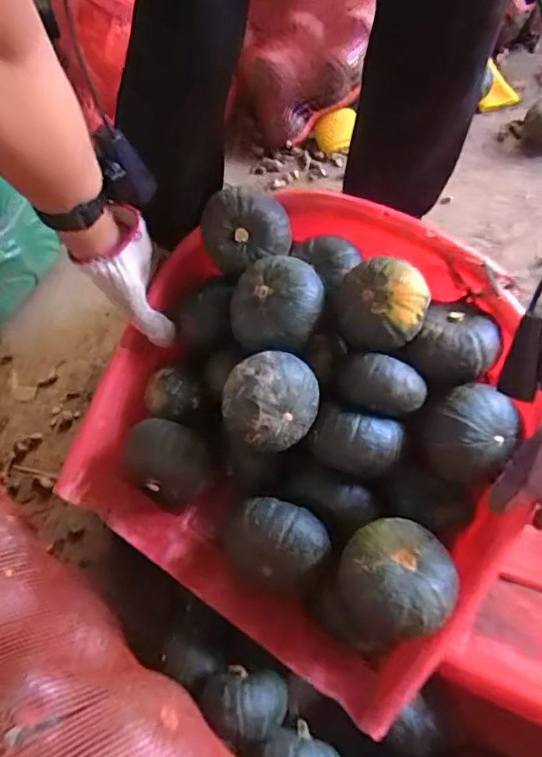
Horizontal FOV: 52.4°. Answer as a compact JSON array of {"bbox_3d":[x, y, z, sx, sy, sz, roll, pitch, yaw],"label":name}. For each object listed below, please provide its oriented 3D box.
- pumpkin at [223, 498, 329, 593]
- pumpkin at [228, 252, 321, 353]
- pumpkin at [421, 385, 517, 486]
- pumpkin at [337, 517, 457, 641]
[{"bbox_3d":[-0.003,0.168,0.552,0.109,0.084,0.083,25,65,17],"label":"pumpkin"},{"bbox_3d":[0.001,-0.073,0.565,0.098,0.062,0.094,1,60,5],"label":"pumpkin"},{"bbox_3d":[0.191,0.056,0.539,0.082,0.075,0.076,-2,60,3],"label":"pumpkin"},{"bbox_3d":[0.113,0.185,0.511,0.101,0.078,0.101,-5,60,1],"label":"pumpkin"}]

